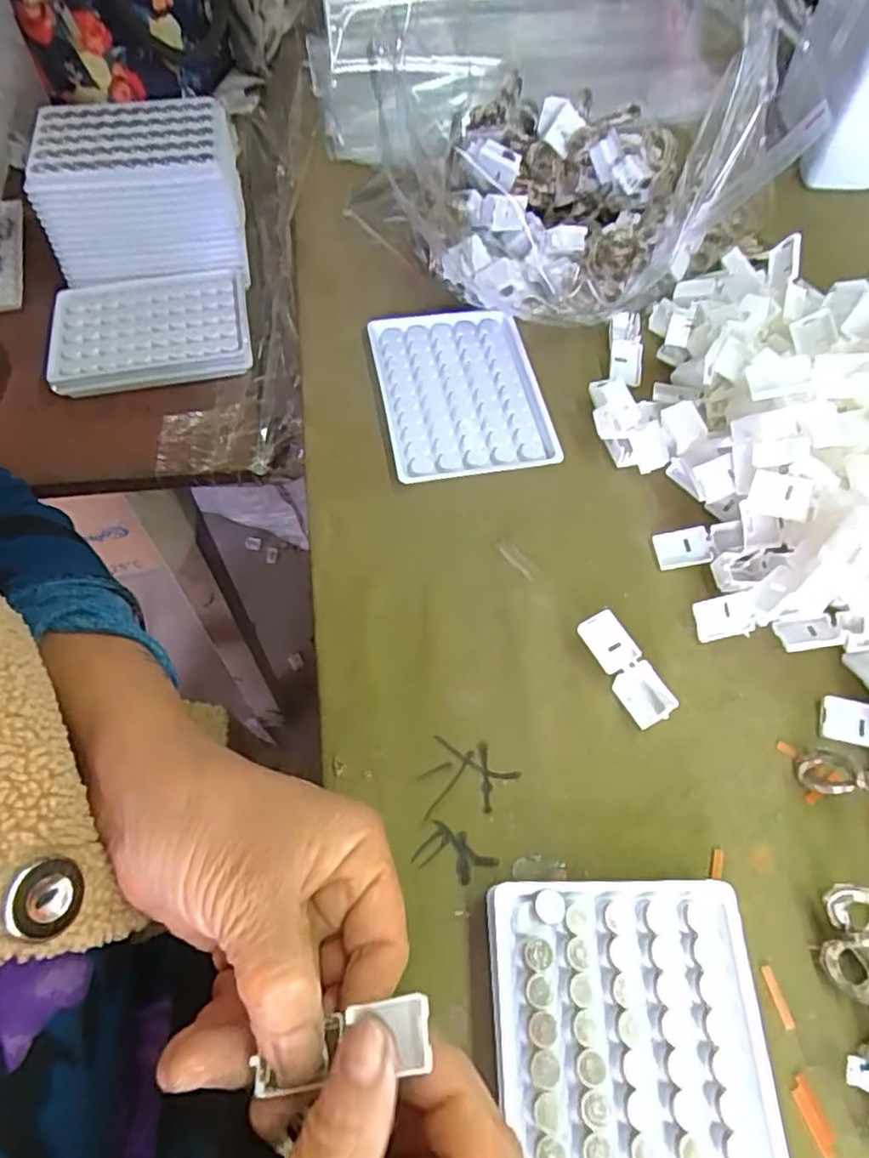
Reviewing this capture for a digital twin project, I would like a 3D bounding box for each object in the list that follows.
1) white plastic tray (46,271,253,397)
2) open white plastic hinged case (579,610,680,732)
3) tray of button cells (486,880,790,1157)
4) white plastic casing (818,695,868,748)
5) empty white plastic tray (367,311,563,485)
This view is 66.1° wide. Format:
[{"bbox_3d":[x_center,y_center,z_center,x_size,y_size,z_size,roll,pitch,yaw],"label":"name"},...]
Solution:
[{"bbox_3d":[-0.197,-0.171,0.463,0.131,0.015,0.091,-10,62,-7],"label":"white plastic tray"},{"bbox_3d":[0.090,0.041,0.313,0.019,0.012,0.054,-26,63,-13],"label":"open white plastic hinged case"},{"bbox_3d":[0.071,0.177,0.231,0.095,0.015,0.130,-2,60,0],"label":"tray of button cells"},{"bbox_3d":[0.193,0.066,0.309,0.027,0.006,0.020,15,62,9],"label":"white plastic casing"},{"bbox_3d":[0.015,-0.113,0.399,0.093,0.012,0.120,-9,62,-7],"label":"empty white plastic tray"}]

